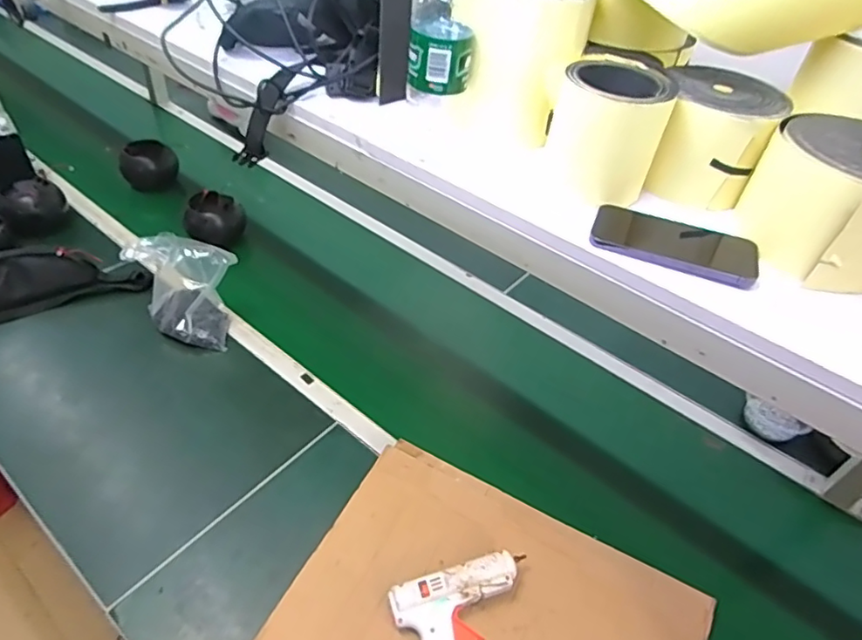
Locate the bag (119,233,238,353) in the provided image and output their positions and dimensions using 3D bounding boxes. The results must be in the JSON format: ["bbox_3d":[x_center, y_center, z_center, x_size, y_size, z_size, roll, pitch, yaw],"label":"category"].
[{"bbox_3d":[-0.448,-0.051,1.017,0.162,0.171,0.110,16,45,9],"label":"bag"}]

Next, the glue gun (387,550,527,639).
[{"bbox_3d":[0.018,0.374,0.715,0.140,0.043,0.207,20,46,13],"label":"glue gun"}]

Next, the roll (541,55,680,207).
[{"bbox_3d":[0.176,-0.191,0.561,0.104,0.106,0.101,22,44,13],"label":"roll"}]

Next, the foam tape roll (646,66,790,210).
[{"bbox_3d":[0.290,-0.192,0.583,0.108,0.095,0.117,5,43,-4],"label":"foam tape roll"}]

